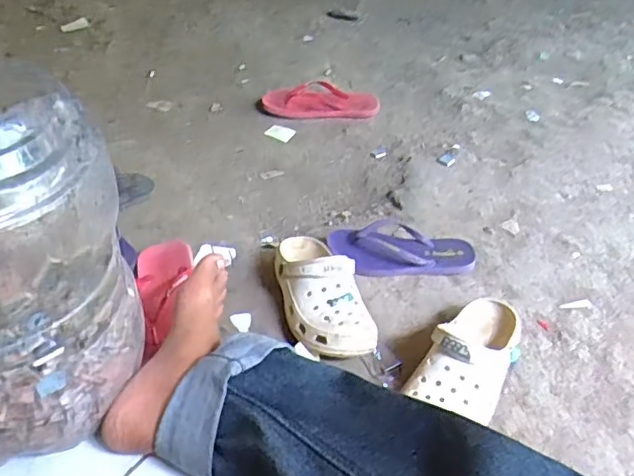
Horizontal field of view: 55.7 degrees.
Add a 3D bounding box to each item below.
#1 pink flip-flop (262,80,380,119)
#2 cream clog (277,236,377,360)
[{"bbox_3d":[0.008,-0.325,1.422,0.273,0.046,0.110,1,42,-2],"label":"pink flip-flop"},{"bbox_3d":[-0.002,0.061,0.847,0.097,0.083,0.259,-9,43,-13],"label":"cream clog"}]

